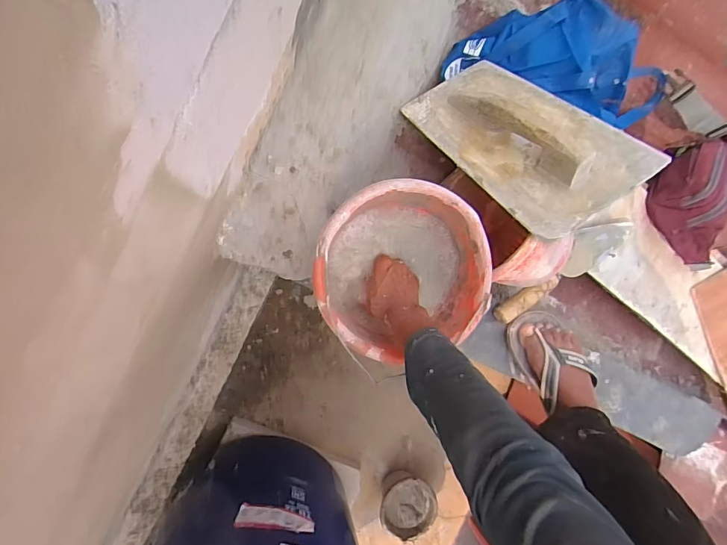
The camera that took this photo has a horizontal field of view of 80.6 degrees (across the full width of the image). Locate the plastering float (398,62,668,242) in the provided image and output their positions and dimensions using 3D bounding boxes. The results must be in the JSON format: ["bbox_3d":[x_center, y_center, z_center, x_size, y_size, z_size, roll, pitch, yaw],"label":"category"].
[{"bbox_3d":[0.236,-0.225,0.642,0.213,0.056,0.346,-32,59,-7],"label":"plastering float"}]

